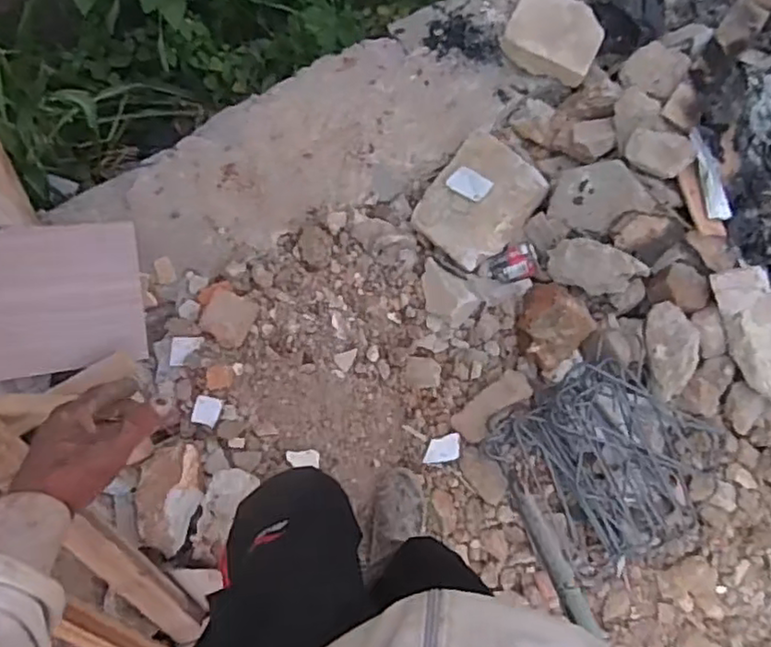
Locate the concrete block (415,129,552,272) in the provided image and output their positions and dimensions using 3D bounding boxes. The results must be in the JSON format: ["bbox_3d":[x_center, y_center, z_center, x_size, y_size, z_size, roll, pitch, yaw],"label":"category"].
[{"bbox_3d":[0.193,-0.263,1.393,0.206,0.090,0.255,43,93,14],"label":"concrete block"}]

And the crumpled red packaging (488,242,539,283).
[{"bbox_3d":[0.279,-0.129,1.428,0.105,0.023,0.075,-17,88,21],"label":"crumpled red packaging"}]

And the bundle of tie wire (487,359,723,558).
[{"bbox_3d":[0.485,0.272,1.371,0.350,0.060,0.432,-44,87,-9],"label":"bundle of tie wire"}]

